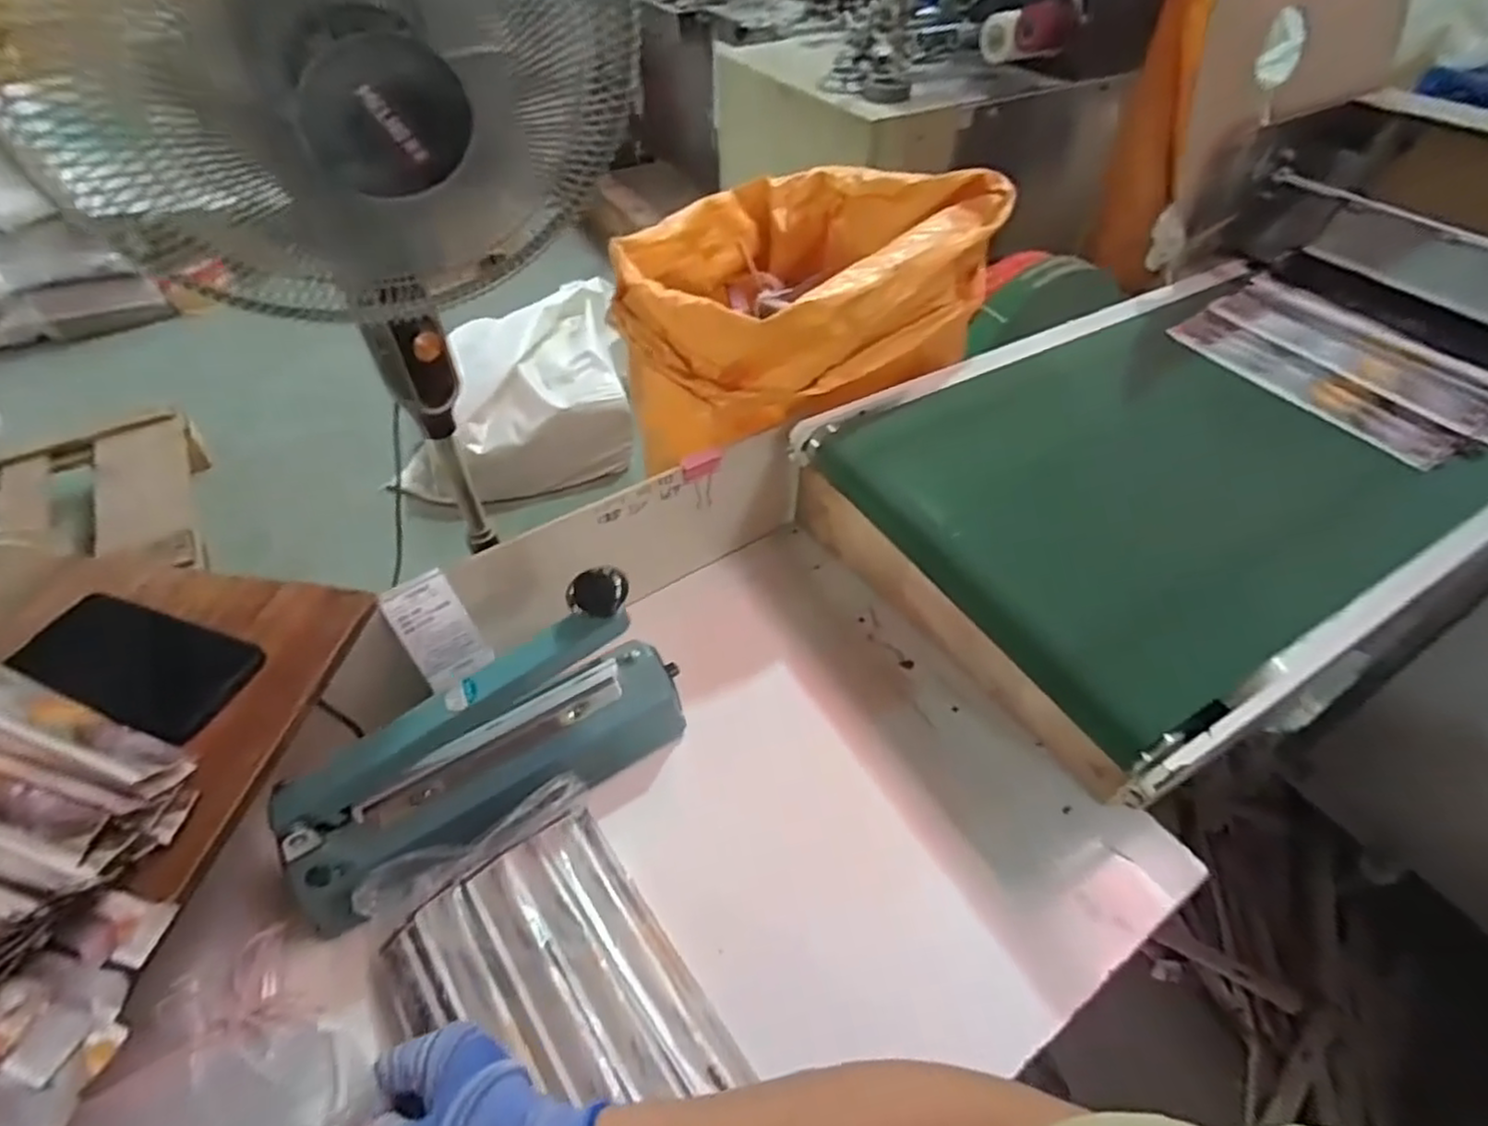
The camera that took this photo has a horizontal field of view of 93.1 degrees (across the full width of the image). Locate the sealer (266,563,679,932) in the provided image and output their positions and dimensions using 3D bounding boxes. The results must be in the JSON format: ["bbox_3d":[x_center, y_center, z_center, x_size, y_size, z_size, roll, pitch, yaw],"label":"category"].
[{"bbox_3d":[-0.192,0.132,0.522,0.302,0.164,0.071,-26,53,-21],"label":"sealer"}]

